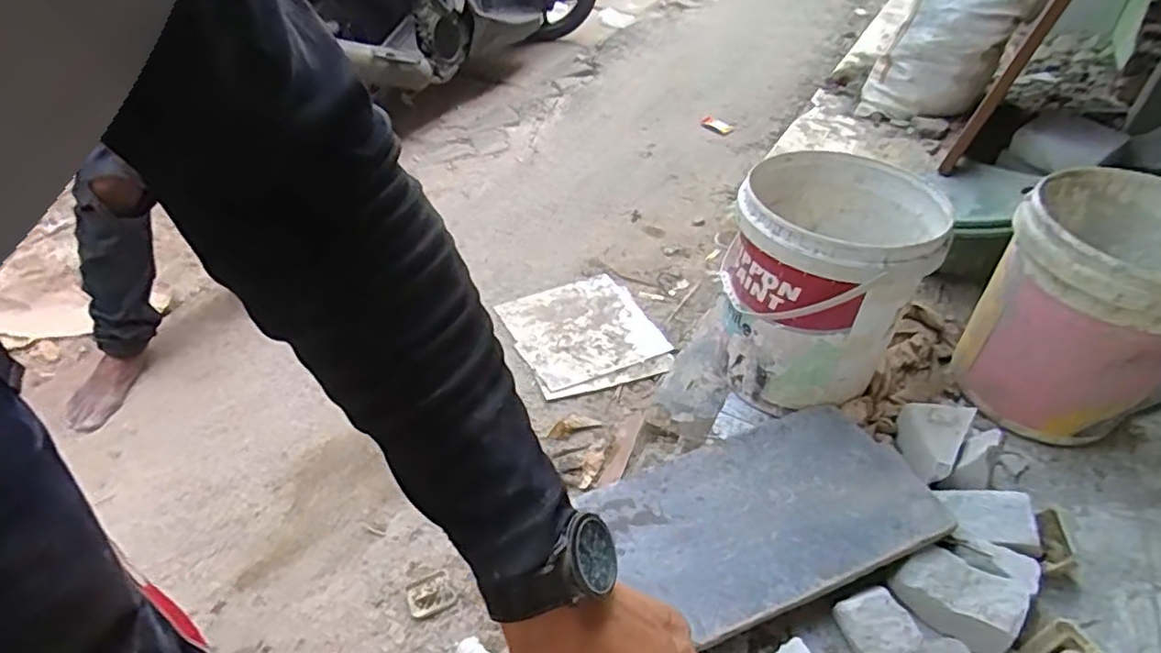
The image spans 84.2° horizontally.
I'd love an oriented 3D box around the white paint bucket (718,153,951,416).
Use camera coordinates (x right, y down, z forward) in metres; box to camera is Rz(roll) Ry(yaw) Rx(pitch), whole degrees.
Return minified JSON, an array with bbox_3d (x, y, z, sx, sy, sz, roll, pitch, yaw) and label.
[{"bbox_3d":[0.412,-0.074,1.112,0.294,0.332,0.323,1,41,-1],"label":"white paint bucket"}]

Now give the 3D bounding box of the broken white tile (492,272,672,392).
[{"bbox_3d":[0.004,-0.004,1.453,0.315,0.020,0.291,-17,43,-19],"label":"broken white tile"}]

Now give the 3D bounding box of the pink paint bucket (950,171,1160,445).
[{"bbox_3d":[0.876,-0.026,1.103,0.343,0.360,0.293,-28,49,-30],"label":"pink paint bucket"}]

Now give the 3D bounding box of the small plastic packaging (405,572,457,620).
[{"bbox_3d":[-0.228,0.409,0.977,0.067,0.009,0.057,-19,44,-21],"label":"small plastic packaging"}]

